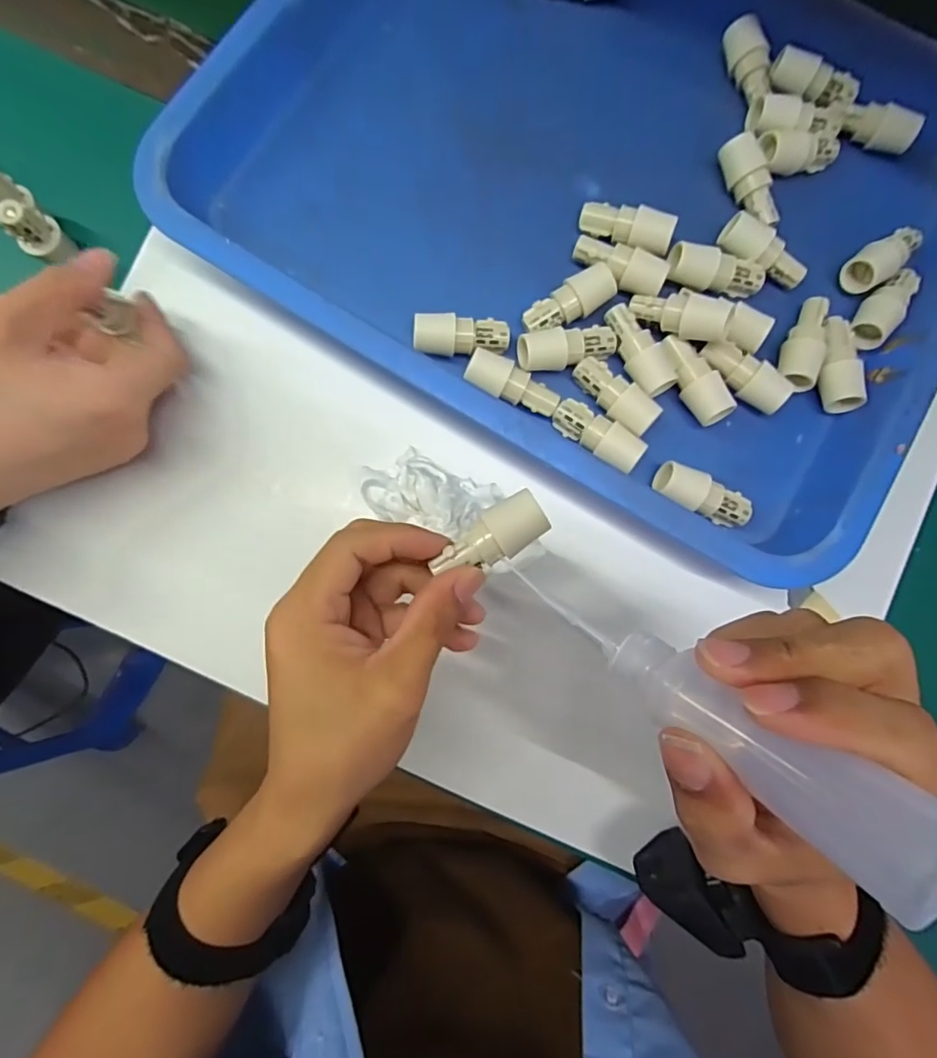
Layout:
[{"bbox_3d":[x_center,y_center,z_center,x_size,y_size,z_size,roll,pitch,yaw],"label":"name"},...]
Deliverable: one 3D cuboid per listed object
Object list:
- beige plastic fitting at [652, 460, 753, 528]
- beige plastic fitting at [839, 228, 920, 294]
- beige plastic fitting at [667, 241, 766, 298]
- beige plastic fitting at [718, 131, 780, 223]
[{"bbox_3d":[0.130,-0.018,0.307,0.056,0.024,0.021,20,83,0],"label":"beige plastic fitting"},{"bbox_3d":[0.249,-0.163,0.329,0.054,0.017,0.023,-33,86,-5],"label":"beige plastic fitting"},{"bbox_3d":[0.142,-0.147,0.318,0.056,0.024,0.020,8,83,-1],"label":"beige plastic fitting"},{"bbox_3d":[0.169,-0.207,0.331,0.021,0.019,0.054,-20,85,-4],"label":"beige plastic fitting"}]

